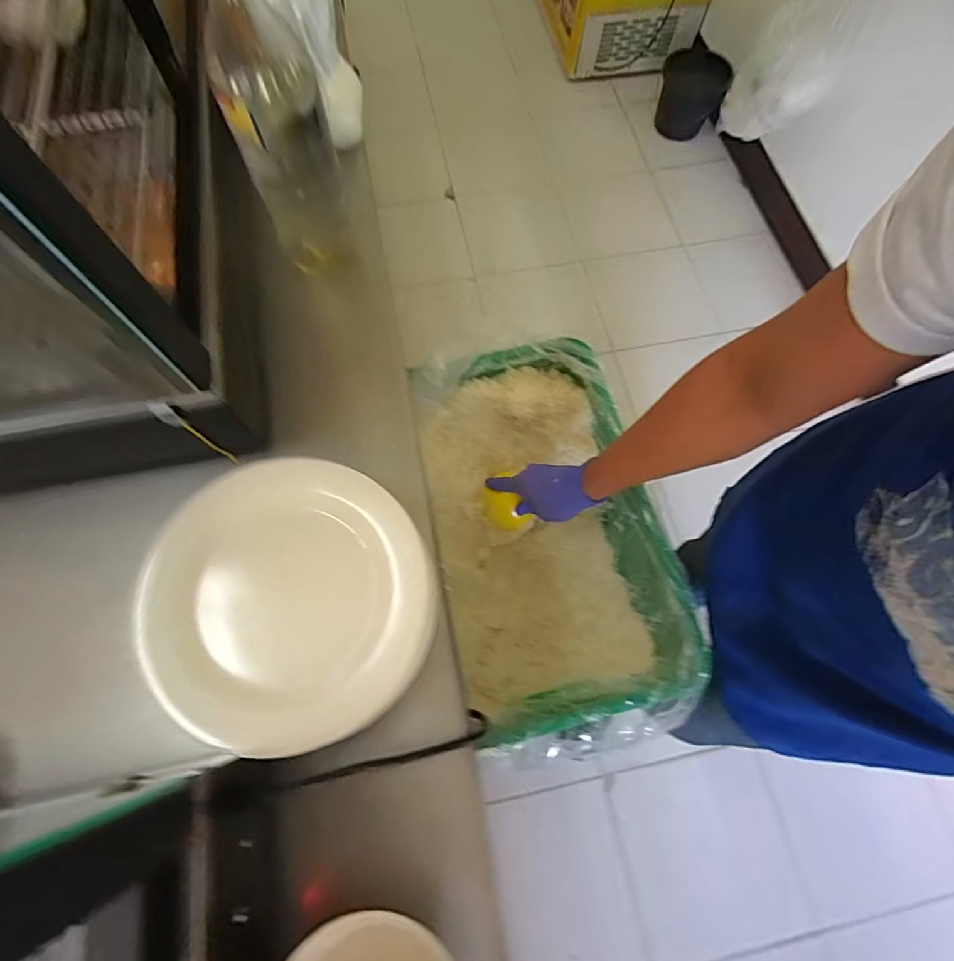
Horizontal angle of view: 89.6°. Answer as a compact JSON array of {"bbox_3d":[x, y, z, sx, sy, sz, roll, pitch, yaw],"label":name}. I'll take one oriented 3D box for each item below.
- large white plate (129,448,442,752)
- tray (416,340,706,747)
[{"bbox_3d":[-0.160,0.106,0.436,0.246,0.036,0.238,23,68,-12],"label":"large white plate"},{"bbox_3d":[0.087,0.092,0.734,0.301,0.226,0.535,-11,70,-5],"label":"tray"}]

